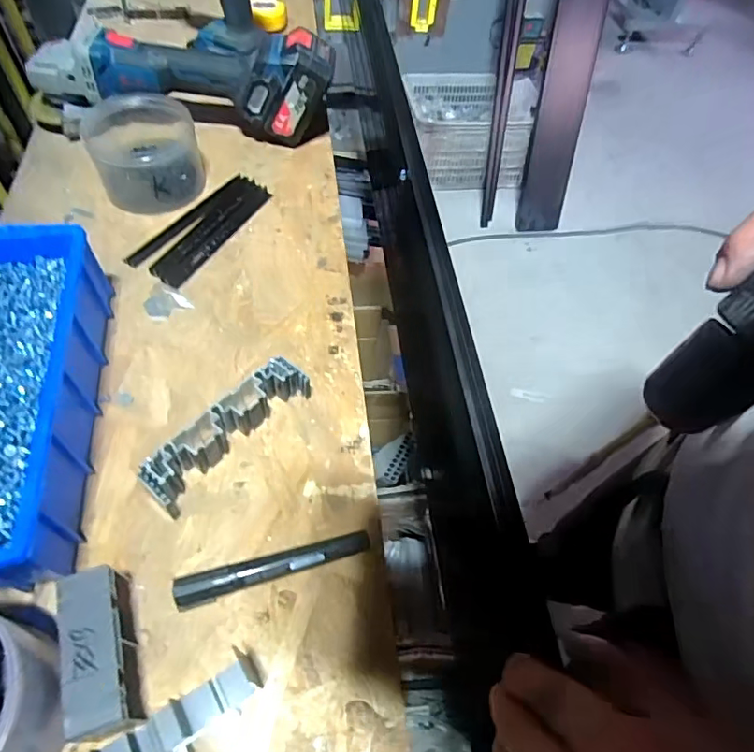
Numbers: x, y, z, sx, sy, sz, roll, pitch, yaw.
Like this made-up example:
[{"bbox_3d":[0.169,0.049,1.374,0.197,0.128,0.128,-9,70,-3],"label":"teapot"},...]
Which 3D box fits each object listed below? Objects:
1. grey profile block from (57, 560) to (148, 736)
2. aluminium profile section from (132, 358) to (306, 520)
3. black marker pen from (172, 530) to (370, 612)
[{"bbox_3d":[-0.171,0.172,0.332,0.031,0.049,0.092,-14,57,-14],"label":"grey profile block"},{"bbox_3d":[-0.122,0.042,0.433,0.040,0.039,0.150,34,59,18],"label":"aluminium profile section"},{"bbox_3d":[-0.073,0.136,0.384,0.138,0.019,0.021,-13,57,-14],"label":"black marker pen"}]

